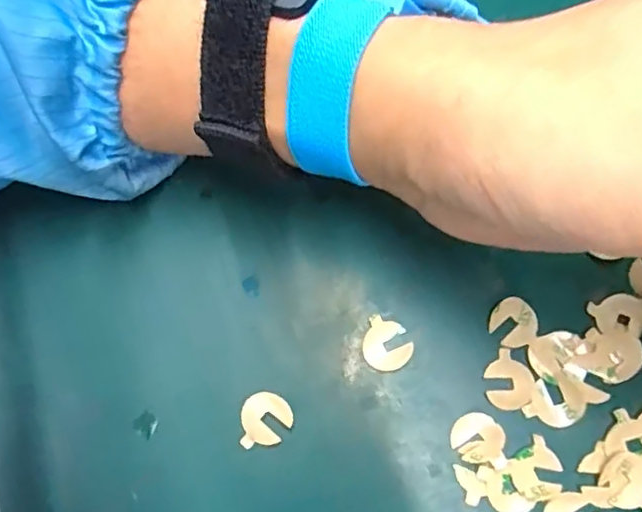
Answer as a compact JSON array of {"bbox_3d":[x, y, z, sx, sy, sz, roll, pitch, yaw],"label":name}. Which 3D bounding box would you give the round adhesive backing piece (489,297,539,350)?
[{"bbox_3d":[0.069,0.024,0.227,0.017,0.004,0.017,0,75,1],"label":"round adhesive backing piece"}]

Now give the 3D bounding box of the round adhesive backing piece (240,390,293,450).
[{"bbox_3d":[-0.019,0.057,0.220,0.018,0.004,0.018,0,82,0],"label":"round adhesive backing piece"}]

